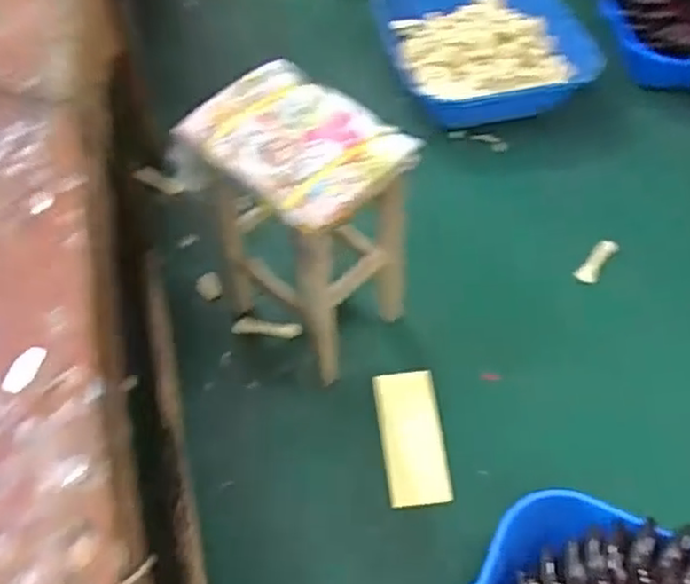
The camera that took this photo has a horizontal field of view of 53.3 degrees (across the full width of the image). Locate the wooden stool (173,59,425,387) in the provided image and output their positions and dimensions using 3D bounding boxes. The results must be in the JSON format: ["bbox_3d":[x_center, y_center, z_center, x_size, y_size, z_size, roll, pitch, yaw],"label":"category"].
[{"bbox_3d":[-0.074,-0.142,1.371,0.361,0.476,0.279,38,63,23],"label":"wooden stool"}]

